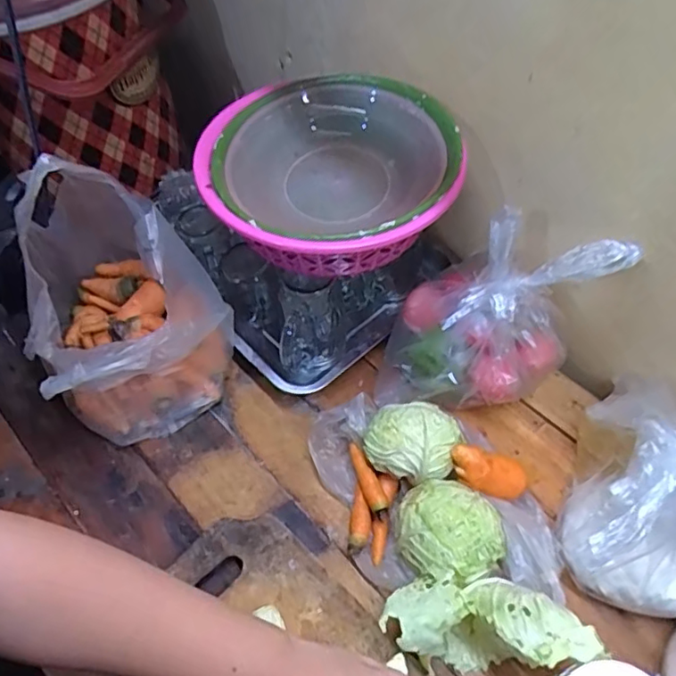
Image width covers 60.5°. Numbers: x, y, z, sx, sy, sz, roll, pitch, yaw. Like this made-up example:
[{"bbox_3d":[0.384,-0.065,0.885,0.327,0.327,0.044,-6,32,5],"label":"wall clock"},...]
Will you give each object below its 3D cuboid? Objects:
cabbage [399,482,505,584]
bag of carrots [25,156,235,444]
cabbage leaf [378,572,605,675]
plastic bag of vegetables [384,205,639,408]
[{"bbox_3d":[0.099,0.174,0.520,0.083,0.065,0.088,0,55,1],"label":"cabbage"},{"bbox_3d":[-0.243,-0.064,0.595,0.182,0.248,0.262,-31,60,-19],"label":"bag of carrots"},{"bbox_3d":[0.112,0.226,0.464,0.145,0.093,0.065,0,55,1],"label":"cabbage leaf"},{"bbox_3d":[0.149,-0.014,0.576,0.160,0.163,0.163,29,61,20],"label":"plastic bag of vegetables"}]

